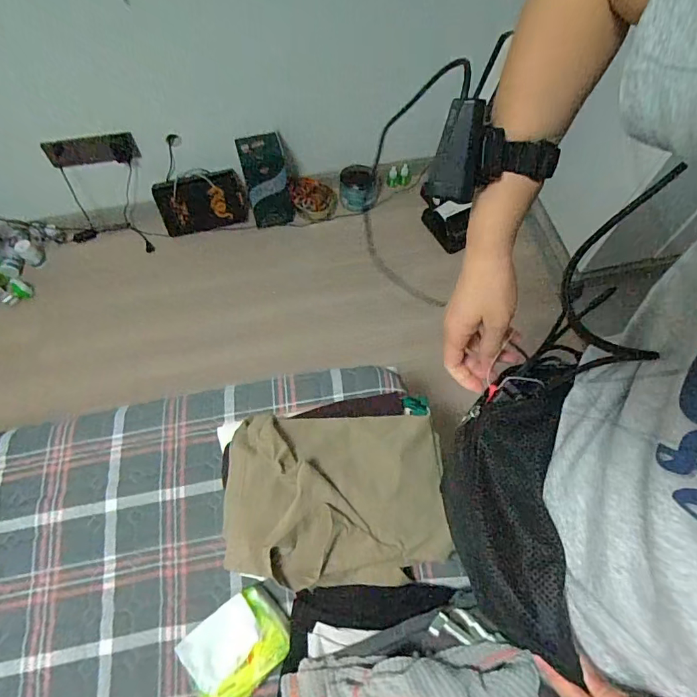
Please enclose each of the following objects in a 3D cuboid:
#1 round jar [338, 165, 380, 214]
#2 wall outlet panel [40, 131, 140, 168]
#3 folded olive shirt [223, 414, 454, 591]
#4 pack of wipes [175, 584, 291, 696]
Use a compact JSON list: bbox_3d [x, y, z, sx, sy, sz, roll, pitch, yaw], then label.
[{"bbox_3d":[0.040,-0.573,1.676,0.144,0.132,0.116,-1,63,-1],"label":"round jar"},{"bbox_3d":[-0.781,-0.604,1.421,0.257,0.085,0.025,-10,64,-6],"label":"wall outlet panel"},{"bbox_3d":[-0.012,0.212,0.681,0.324,0.077,0.252,-2,63,-1],"label":"folded olive shirt"},{"bbox_3d":[-0.155,0.422,0.660,0.142,0.053,0.114,-36,69,-17],"label":"pack of wipes"}]

